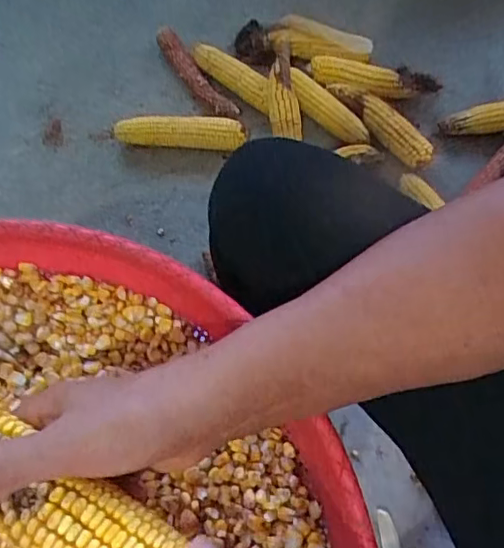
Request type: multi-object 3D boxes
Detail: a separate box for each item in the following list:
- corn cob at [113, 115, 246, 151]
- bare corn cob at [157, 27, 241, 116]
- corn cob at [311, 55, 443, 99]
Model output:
[{"bbox_3d":[-0.113,-0.224,0.889,0.201,0.045,0.038,7,67,2],"label":"corn cob"},{"bbox_3d":[-0.094,-0.324,0.928,0.032,0.039,0.185,-39,85,-15],"label":"bare corn cob"},{"bbox_3d":[0.203,-0.318,0.936,0.210,0.042,0.052,10,67,4],"label":"corn cob"}]

